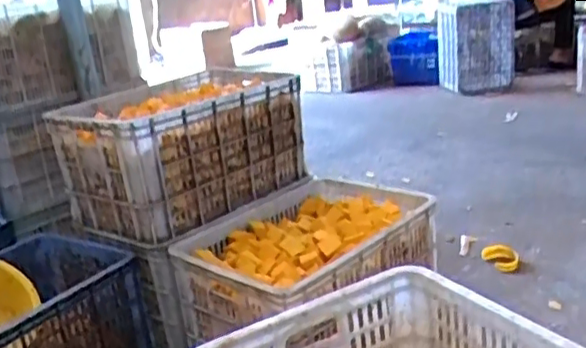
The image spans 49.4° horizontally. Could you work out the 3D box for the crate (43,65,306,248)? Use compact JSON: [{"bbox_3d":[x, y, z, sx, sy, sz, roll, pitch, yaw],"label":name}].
[{"bbox_3d":[-0.263,-0.051,1.574,0.344,0.298,0.539,12,25,43],"label":"crate"}]

